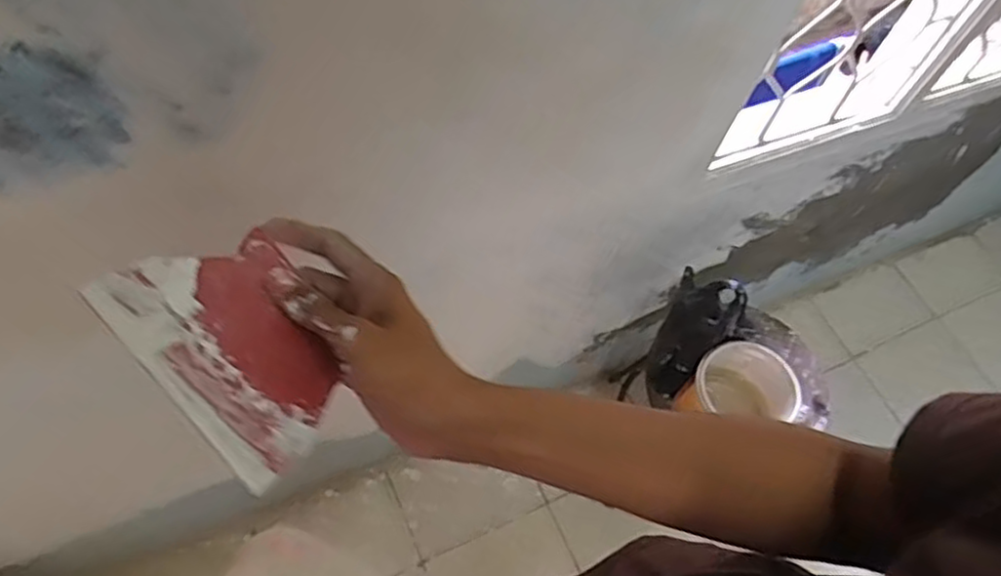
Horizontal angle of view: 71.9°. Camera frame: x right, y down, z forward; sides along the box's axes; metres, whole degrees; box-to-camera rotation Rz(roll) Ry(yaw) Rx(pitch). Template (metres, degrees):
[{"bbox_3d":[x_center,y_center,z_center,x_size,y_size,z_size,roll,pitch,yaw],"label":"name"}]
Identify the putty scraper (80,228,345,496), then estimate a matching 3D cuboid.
[{"bbox_3d":[-0.132,0.029,0.359,0.123,0.004,0.098,51,36,-2],"label":"putty scraper"}]

